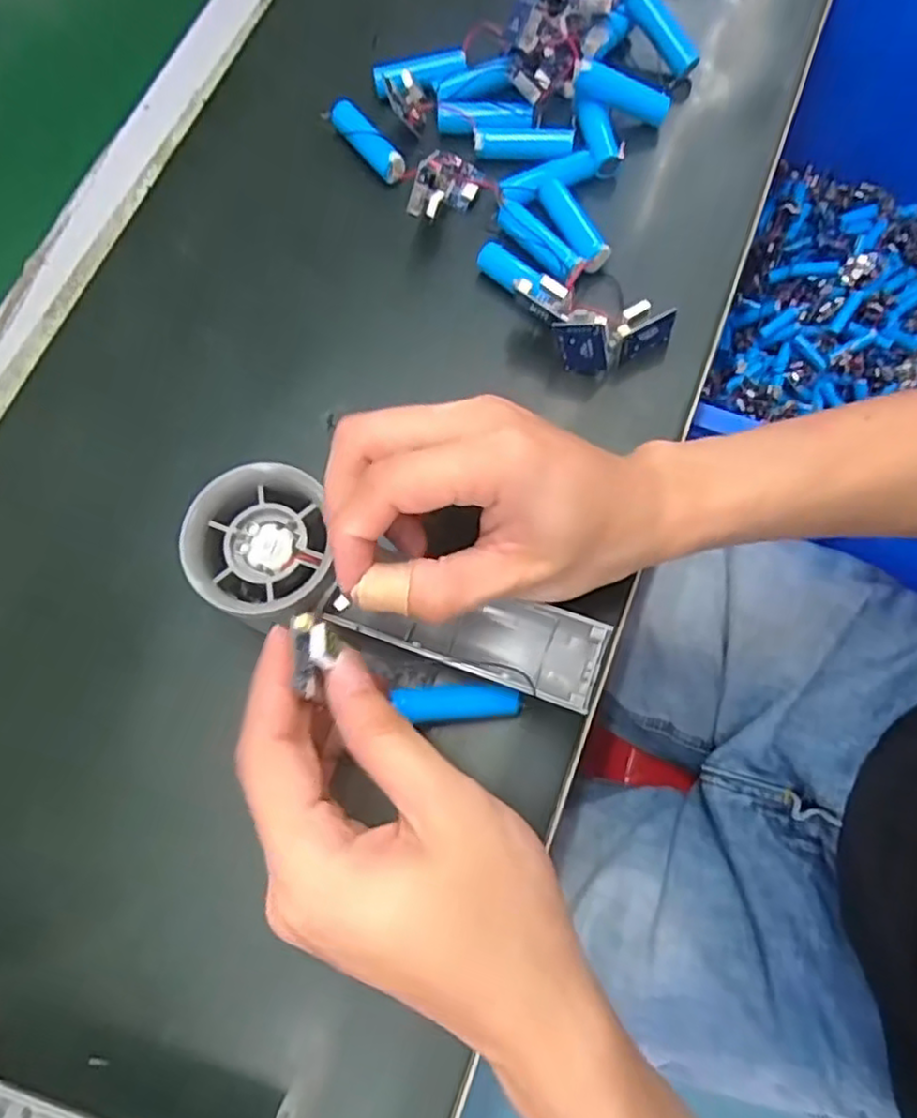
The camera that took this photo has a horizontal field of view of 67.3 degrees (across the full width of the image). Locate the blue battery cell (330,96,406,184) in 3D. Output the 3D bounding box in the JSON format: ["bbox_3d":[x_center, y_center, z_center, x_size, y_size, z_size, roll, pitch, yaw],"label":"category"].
[{"bbox_3d":[-0.048,-0.221,0.365,0.015,0.015,0.058,-35,74,-9],"label":"blue battery cell"}]

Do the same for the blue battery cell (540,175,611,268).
[{"bbox_3d":[0.055,-0.164,0.336,0.014,0.012,0.050,-25,73,-5],"label":"blue battery cell"}]

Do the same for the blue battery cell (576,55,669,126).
[{"bbox_3d":[0.086,-0.243,0.357,0.052,0.018,0.017,10,72,-17],"label":"blue battery cell"}]

